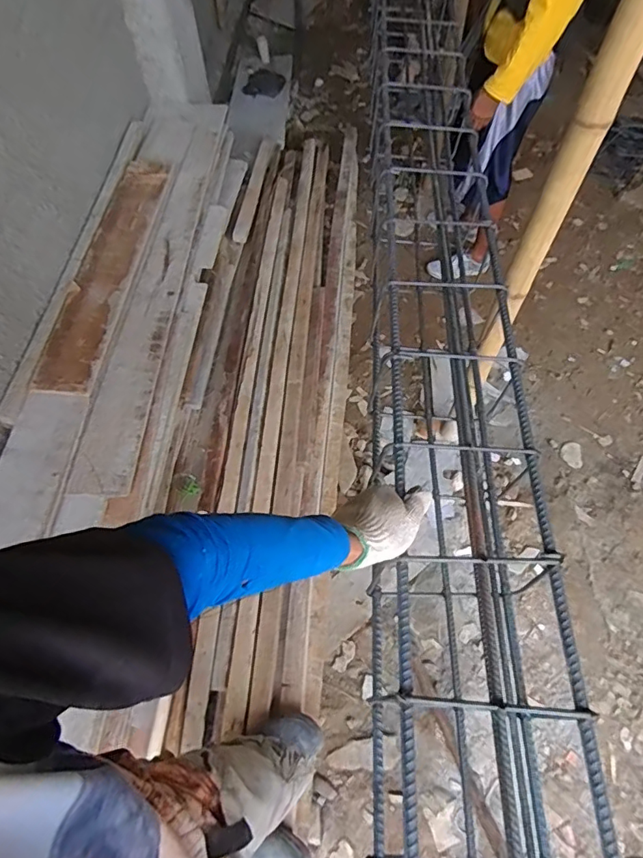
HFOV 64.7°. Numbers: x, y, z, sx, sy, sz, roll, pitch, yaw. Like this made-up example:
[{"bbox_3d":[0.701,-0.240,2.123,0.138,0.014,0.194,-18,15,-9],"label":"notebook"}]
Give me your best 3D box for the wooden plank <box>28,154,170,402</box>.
[{"bbox_3d":[-0.677,-0.525,1.619,0.171,0.027,0.968,7,63,0],"label":"wooden plank"}]

